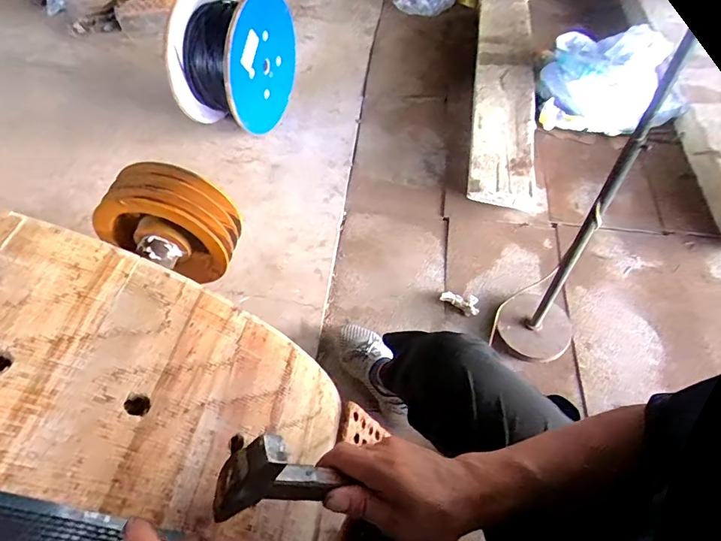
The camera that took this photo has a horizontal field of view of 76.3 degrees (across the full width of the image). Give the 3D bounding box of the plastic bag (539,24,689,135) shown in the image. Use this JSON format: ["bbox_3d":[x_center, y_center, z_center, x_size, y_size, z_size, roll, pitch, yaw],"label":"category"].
[{"bbox_3d":[0.847,-0.658,1.566,0.436,0.211,0.373,-2,56,-2],"label":"plastic bag"}]

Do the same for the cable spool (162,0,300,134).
[{"bbox_3d":[-0.398,-0.690,1.494,0.275,0.388,0.385,19,55,19],"label":"cable spool"}]

